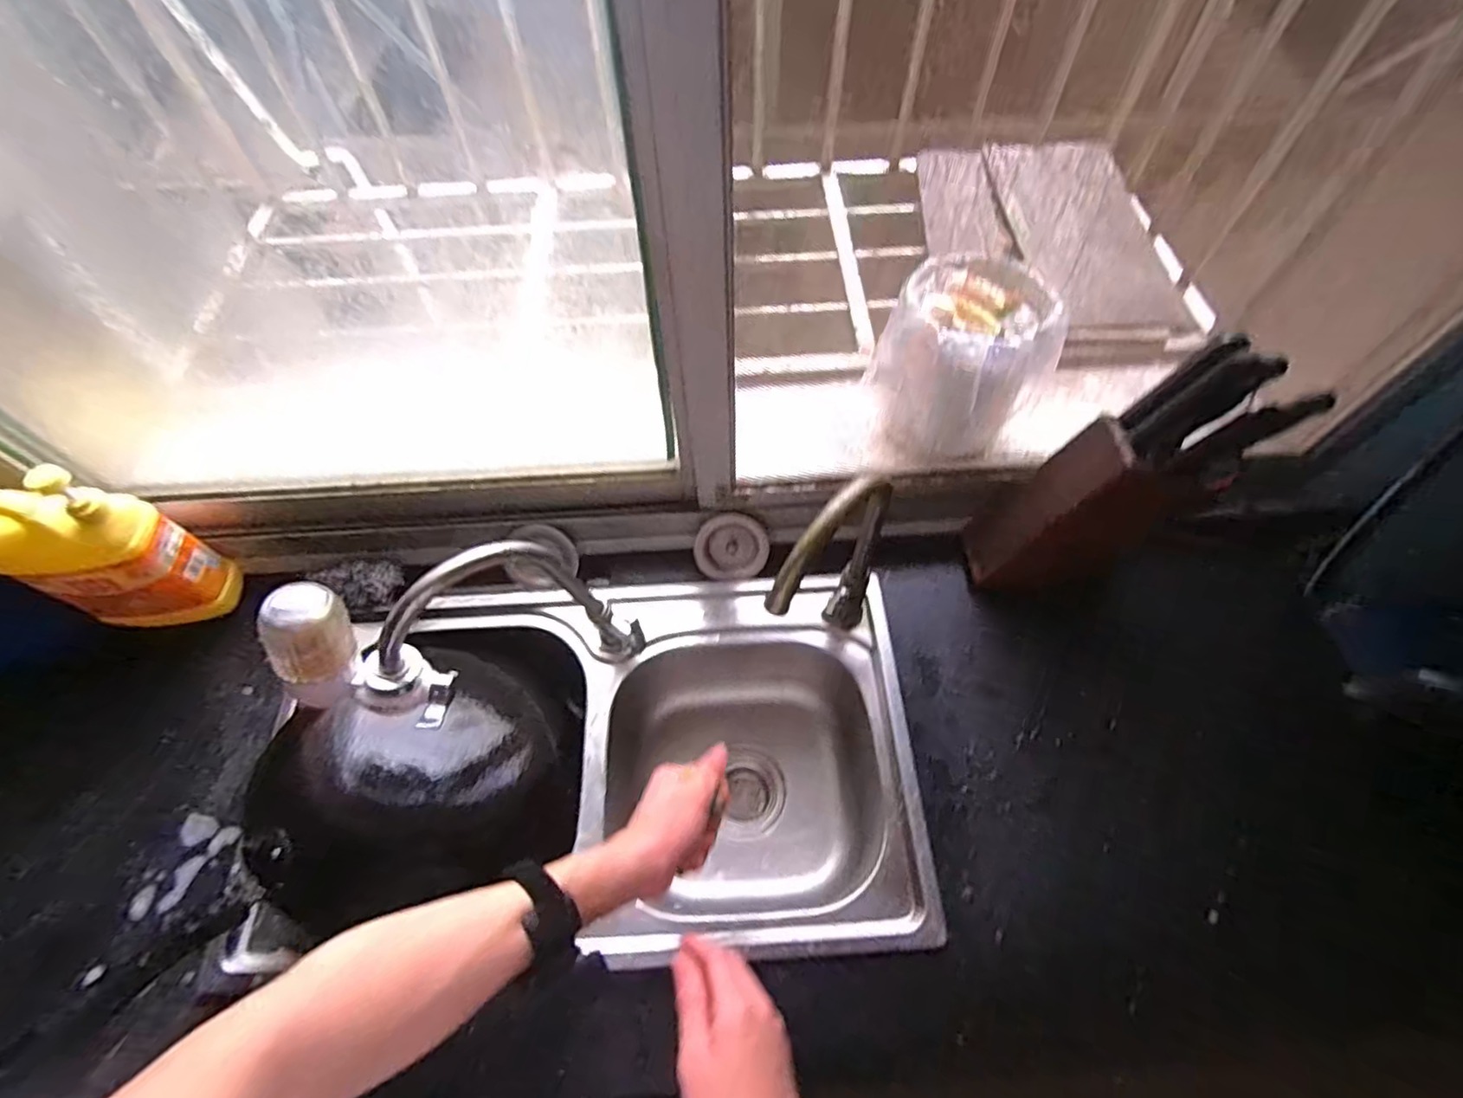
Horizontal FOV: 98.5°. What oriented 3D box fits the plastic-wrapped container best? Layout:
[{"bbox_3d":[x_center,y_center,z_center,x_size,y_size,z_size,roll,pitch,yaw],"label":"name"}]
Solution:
[{"bbox_3d":[0.263,-0.210,0.736,0.184,0.167,0.215,24,64,14],"label":"plastic-wrapped container"}]

